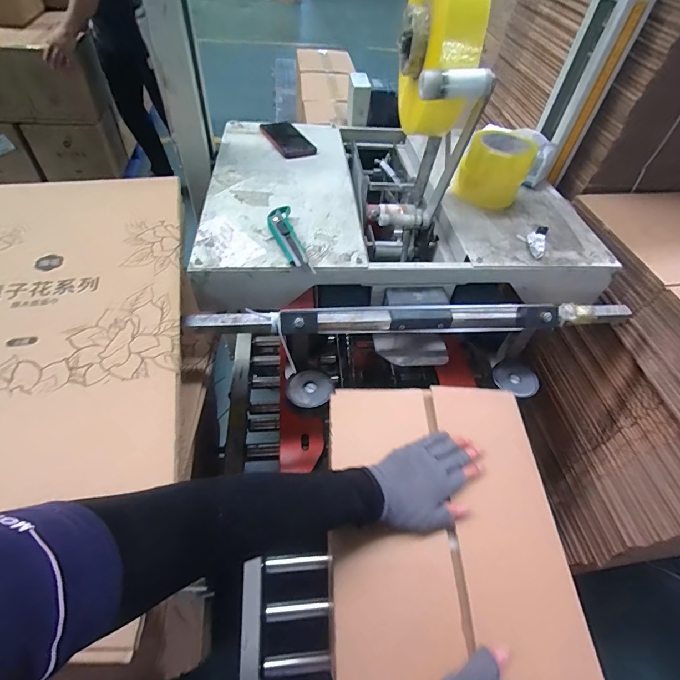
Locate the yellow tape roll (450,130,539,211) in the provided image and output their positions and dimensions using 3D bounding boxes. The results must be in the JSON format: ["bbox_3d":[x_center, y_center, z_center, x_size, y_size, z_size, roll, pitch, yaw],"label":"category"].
[{"bbox_3d":[0.289,-0.323,0.727,0.119,0.104,0.119,3,51,-4],"label":"yellow tape roll"}]

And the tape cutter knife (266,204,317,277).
[{"bbox_3d":[-0.080,-0.158,0.595,0.039,0.022,0.158,-12,53,-15],"label":"tape cutter knife"}]

